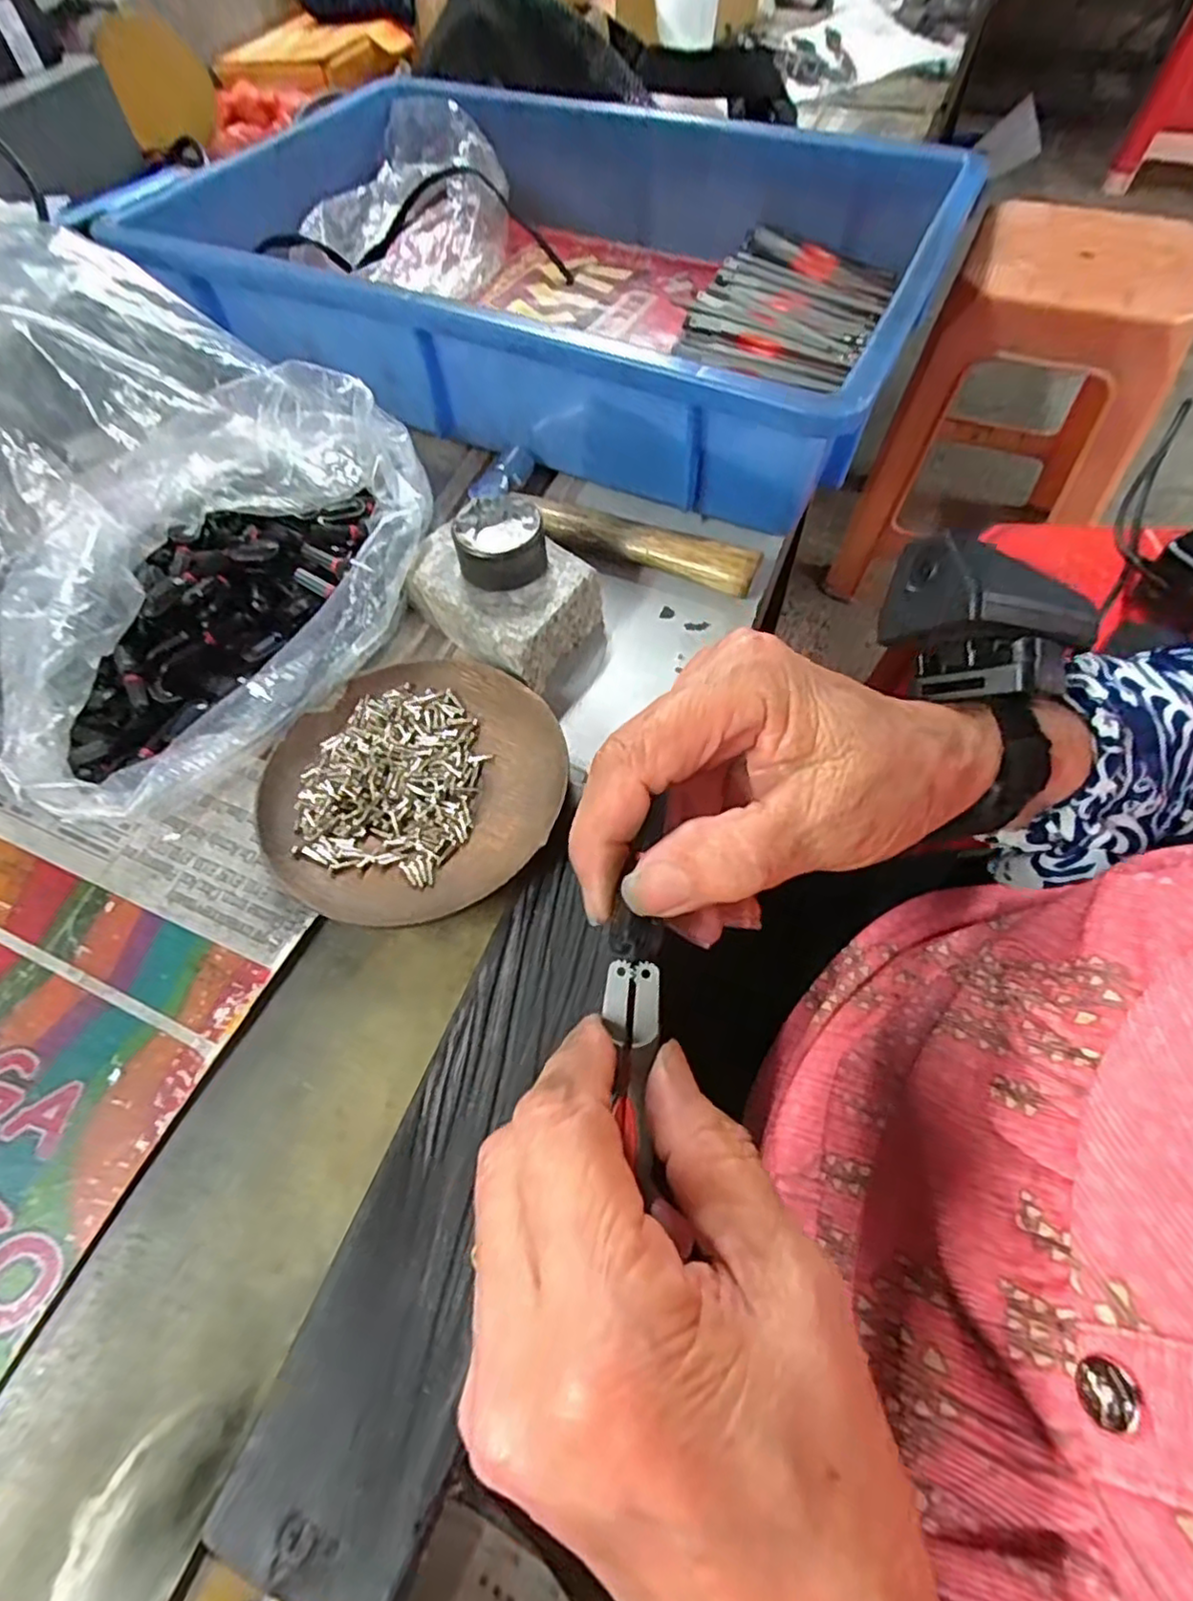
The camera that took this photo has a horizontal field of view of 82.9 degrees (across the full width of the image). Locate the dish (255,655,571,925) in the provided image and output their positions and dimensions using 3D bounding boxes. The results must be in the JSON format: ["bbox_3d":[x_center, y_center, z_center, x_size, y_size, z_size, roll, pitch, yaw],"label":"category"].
[{"bbox_3d":[-0.069,-0.006,0.262,0.111,0.018,0.112,-1,60,2],"label":"dish"}]

